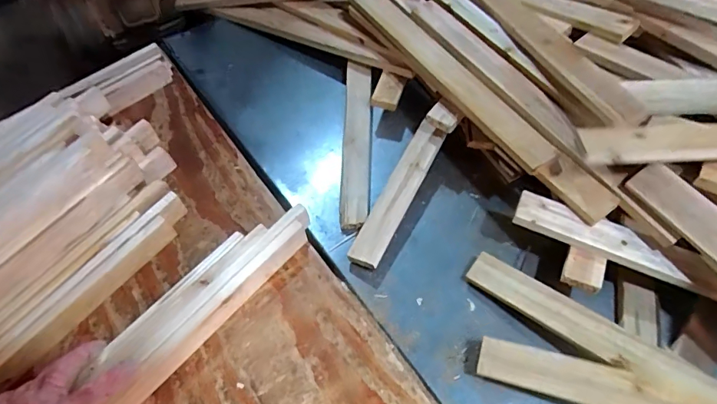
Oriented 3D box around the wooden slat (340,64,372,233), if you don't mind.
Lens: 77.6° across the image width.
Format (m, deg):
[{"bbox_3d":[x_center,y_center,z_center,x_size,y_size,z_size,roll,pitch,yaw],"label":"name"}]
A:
[{"bbox_3d":[-0.003,-0.099,0.678,0.040,0.032,0.308,0,56,3],"label":"wooden slat"}]

